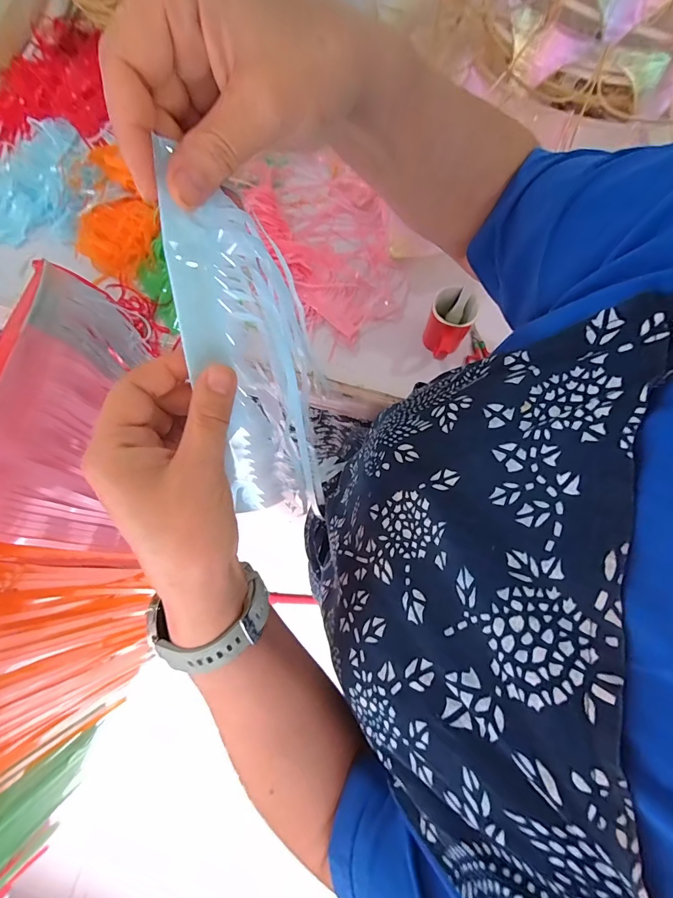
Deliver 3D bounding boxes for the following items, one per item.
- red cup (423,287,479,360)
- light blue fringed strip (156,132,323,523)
[{"bbox_3d":[0.181,-0.201,0.643,0.063,0.094,0.094,23,77,6],"label":"red cup"},{"bbox_3d":[-0.044,-0.043,0.224,0.023,0.081,0.178,12,115,41],"label":"light blue fringed strip"}]

